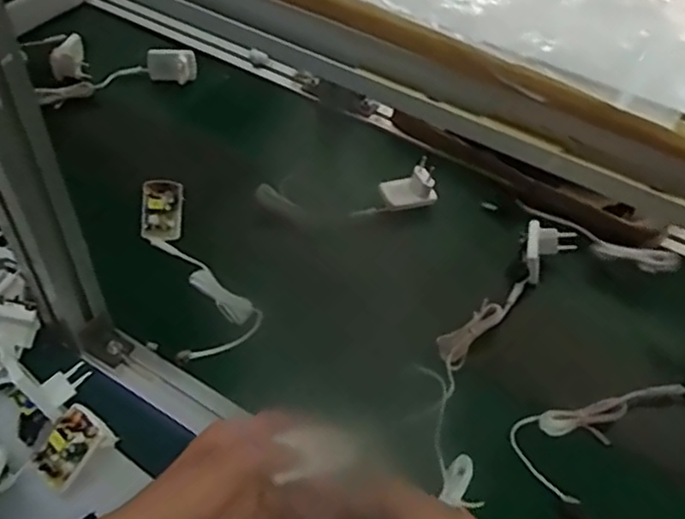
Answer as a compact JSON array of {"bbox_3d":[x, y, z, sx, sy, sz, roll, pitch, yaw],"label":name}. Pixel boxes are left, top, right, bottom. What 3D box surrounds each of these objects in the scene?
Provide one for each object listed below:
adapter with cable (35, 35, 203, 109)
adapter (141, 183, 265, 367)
[{"bbox_3d":[-0.293,-0.255,0.882,0.195,0.053,0.091,-11,51,-13],"label":"adapter with cable"},{"bbox_3d":[-0.144,0.005,0.672,0.079,0.050,0.199,-15,52,-16],"label":"adapter"}]

